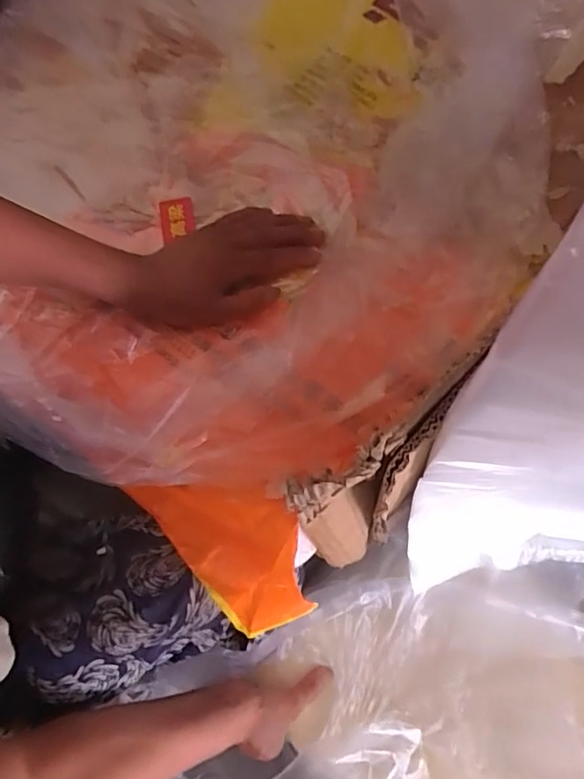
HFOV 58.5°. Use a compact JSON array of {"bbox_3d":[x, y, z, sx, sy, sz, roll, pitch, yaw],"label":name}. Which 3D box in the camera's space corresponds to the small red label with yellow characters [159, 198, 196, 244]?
[{"bbox_3d":[-0.102,-0.148,0.457,0.032,0.009,0.039,-8,88,11],"label":"small red label with yellow characters"}]

